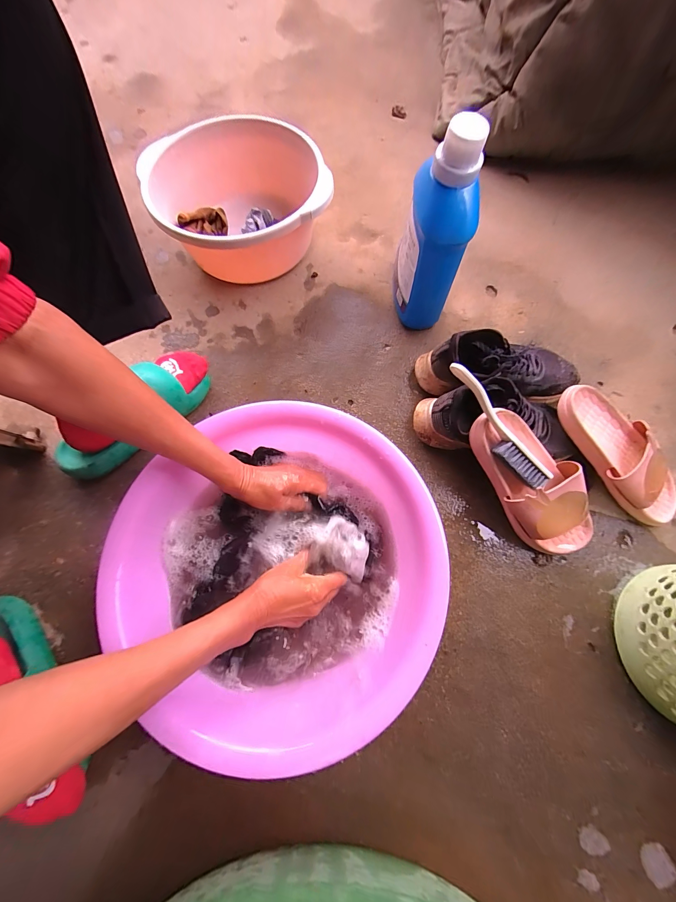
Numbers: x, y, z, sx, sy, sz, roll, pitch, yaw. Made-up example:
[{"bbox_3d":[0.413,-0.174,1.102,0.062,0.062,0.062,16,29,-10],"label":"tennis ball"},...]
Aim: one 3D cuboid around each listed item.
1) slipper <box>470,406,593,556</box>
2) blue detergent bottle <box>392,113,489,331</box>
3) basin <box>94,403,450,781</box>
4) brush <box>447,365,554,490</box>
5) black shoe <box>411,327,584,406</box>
[{"bbox_3d":[0.276,0.048,0.449,0.095,0.058,0.237,-37,93,-11],"label":"slipper"},{"bbox_3d":[0.142,-0.310,0.486,0.094,0.267,0.090,11,73,3],"label":"blue detergent bottle"},{"bbox_3d":[-0.063,0.144,0.411,0.356,0.127,0.354,0,73,-1],"label":"basin"},{"bbox_3d":[0.212,-0.034,0.420,0.037,0.028,0.195,-34,92,-11],"label":"brush"},{"bbox_3d":[0.262,-0.136,0.521,0.248,0.088,0.089,6,73,1],"label":"black shoe"}]

